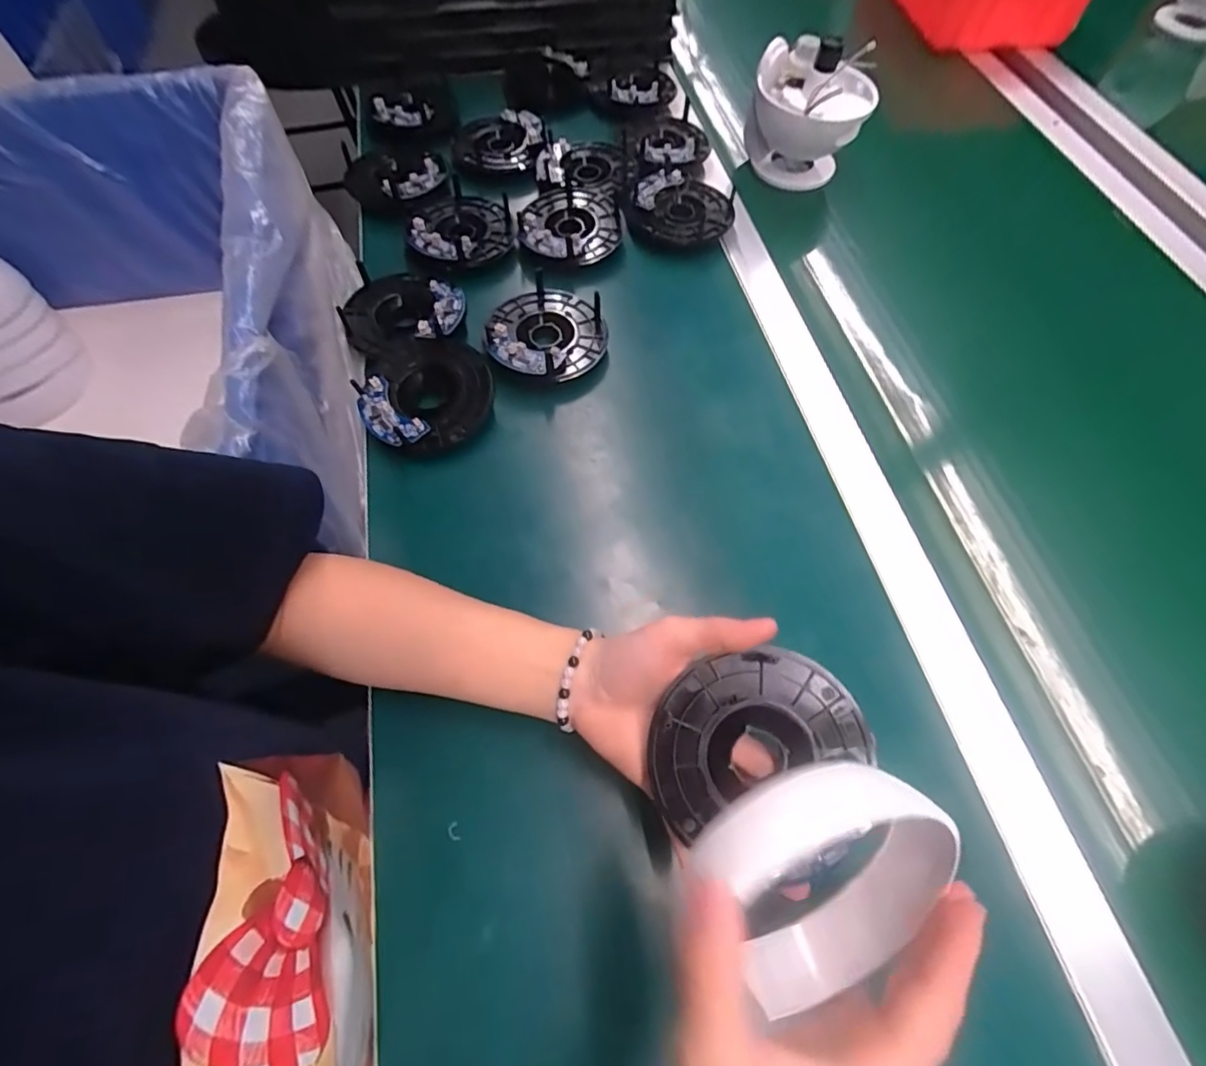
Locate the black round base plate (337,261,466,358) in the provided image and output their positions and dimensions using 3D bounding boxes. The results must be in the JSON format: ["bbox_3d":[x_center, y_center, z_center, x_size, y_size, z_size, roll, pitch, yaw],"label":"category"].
[{"bbox_3d":[-0.172,-0.194,0.473,0.099,0.020,0.092,1,64,-1],"label":"black round base plate"}]

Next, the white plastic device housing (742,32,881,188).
[{"bbox_3d":[0.208,-0.425,0.580,0.115,0.127,0.089,21,65,9],"label":"white plastic device housing"}]

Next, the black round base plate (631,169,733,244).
[{"bbox_3d":[0.081,-0.326,0.554,0.097,0.019,0.091,1,64,-1],"label":"black round base plate"}]

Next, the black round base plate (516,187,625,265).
[{"bbox_3d":[-0.031,-0.304,0.538,0.096,0.015,0.110,5,64,1],"label":"black round base plate"}]

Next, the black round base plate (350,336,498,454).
[{"bbox_3d":[-0.140,-0.111,0.441,0.099,0.030,0.104,1,64,-1],"label":"black round base plate"}]

